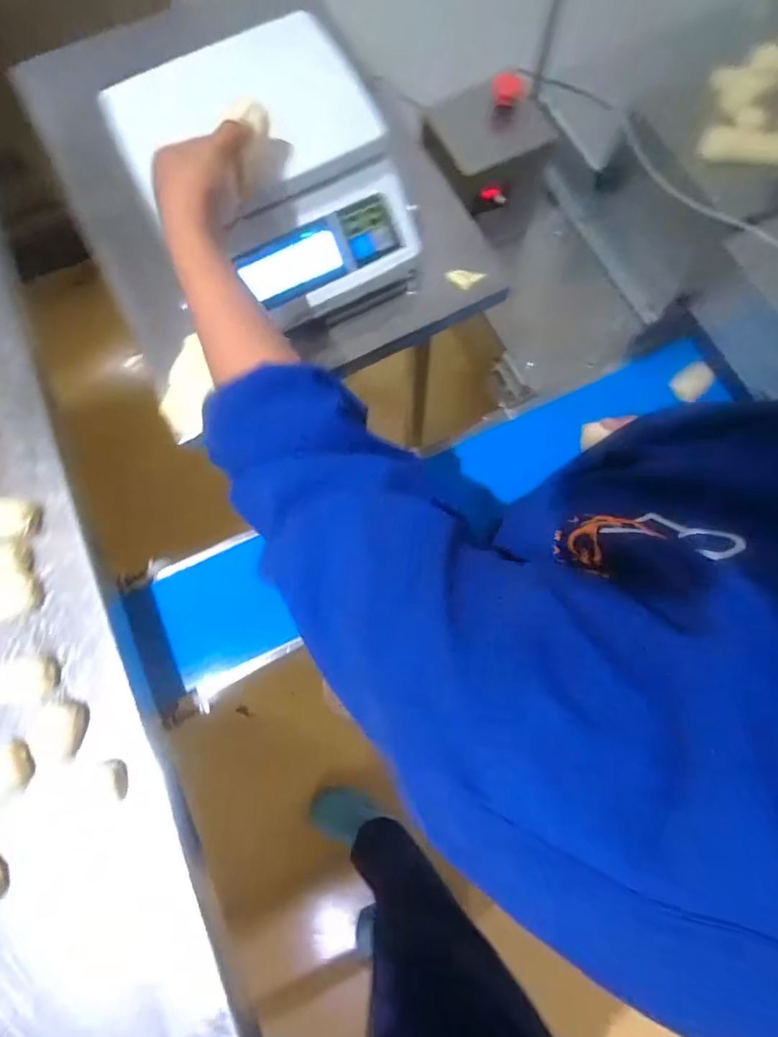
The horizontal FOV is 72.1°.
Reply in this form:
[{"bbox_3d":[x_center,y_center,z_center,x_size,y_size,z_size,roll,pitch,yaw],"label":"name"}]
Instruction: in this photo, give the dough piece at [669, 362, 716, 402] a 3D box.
[{"bbox_3d":[0.435,-0.196,0.767,0.056,0.023,0.044,-38,78,-8],"label":"dough piece"}]

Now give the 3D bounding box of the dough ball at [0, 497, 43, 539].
[{"bbox_3d":[-0.449,0.001,0.627,0.071,0.026,0.047,8,76,3],"label":"dough ball"}]

